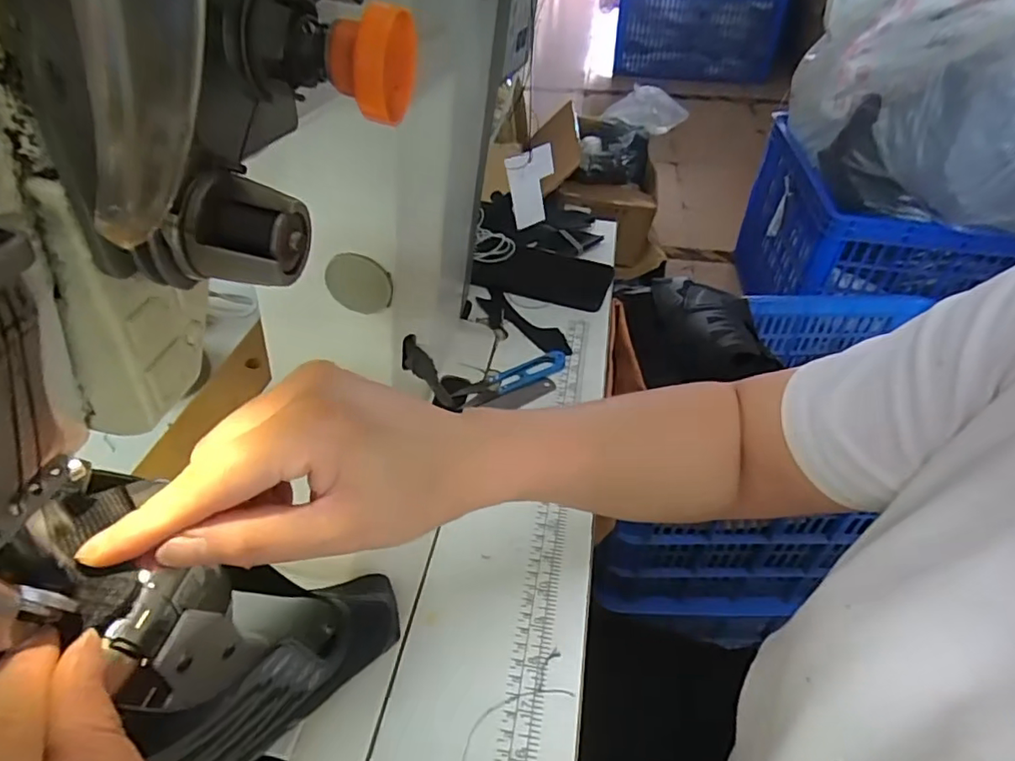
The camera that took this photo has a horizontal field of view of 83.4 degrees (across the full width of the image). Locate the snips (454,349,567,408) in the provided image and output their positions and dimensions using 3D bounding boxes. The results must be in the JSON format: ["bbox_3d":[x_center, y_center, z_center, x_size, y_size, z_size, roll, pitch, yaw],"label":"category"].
[{"bbox_3d":[0.007,-0.003,0.537,0.111,0.006,0.028,-22,47,-23],"label":"snips"}]

